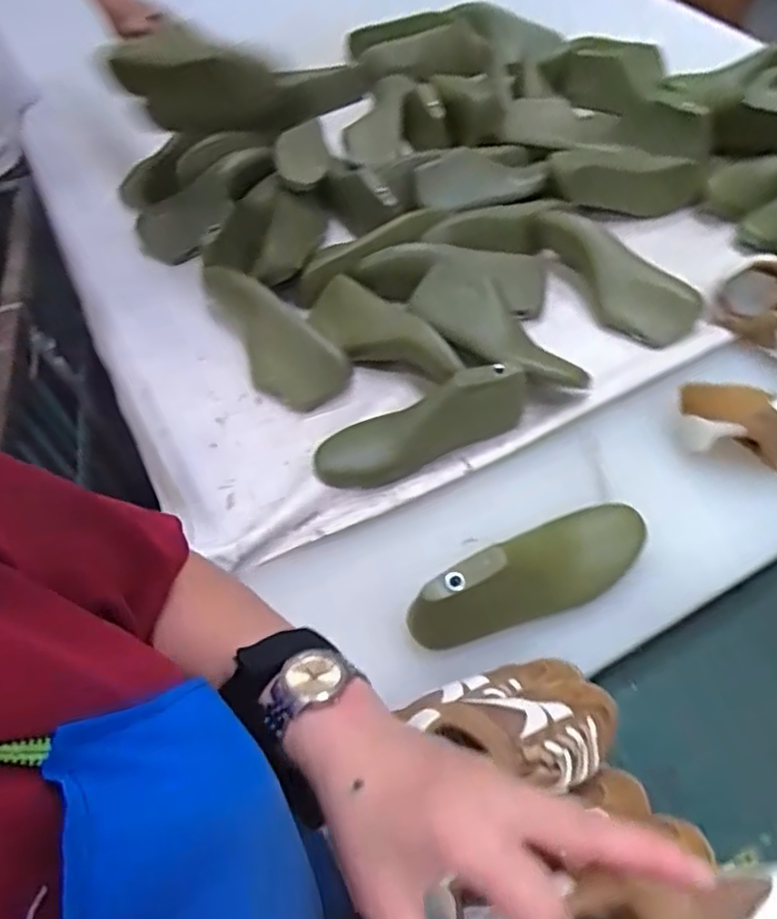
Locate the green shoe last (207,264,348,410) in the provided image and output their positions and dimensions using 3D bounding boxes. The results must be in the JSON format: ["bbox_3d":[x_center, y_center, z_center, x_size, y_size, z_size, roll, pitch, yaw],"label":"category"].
[{"bbox_3d":[-0.149,-0.162,0.794,0.096,0.068,0.247,-32,58,-17],"label":"green shoe last"}]

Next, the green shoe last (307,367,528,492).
[{"bbox_3d":[0.035,-0.037,0.691,0.232,0.079,0.070,-17,55,-8],"label":"green shoe last"}]

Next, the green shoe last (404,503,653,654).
[{"bbox_3d":[0.132,0.101,0.583,0.231,0.083,0.072,-30,57,-16],"label":"green shoe last"}]

